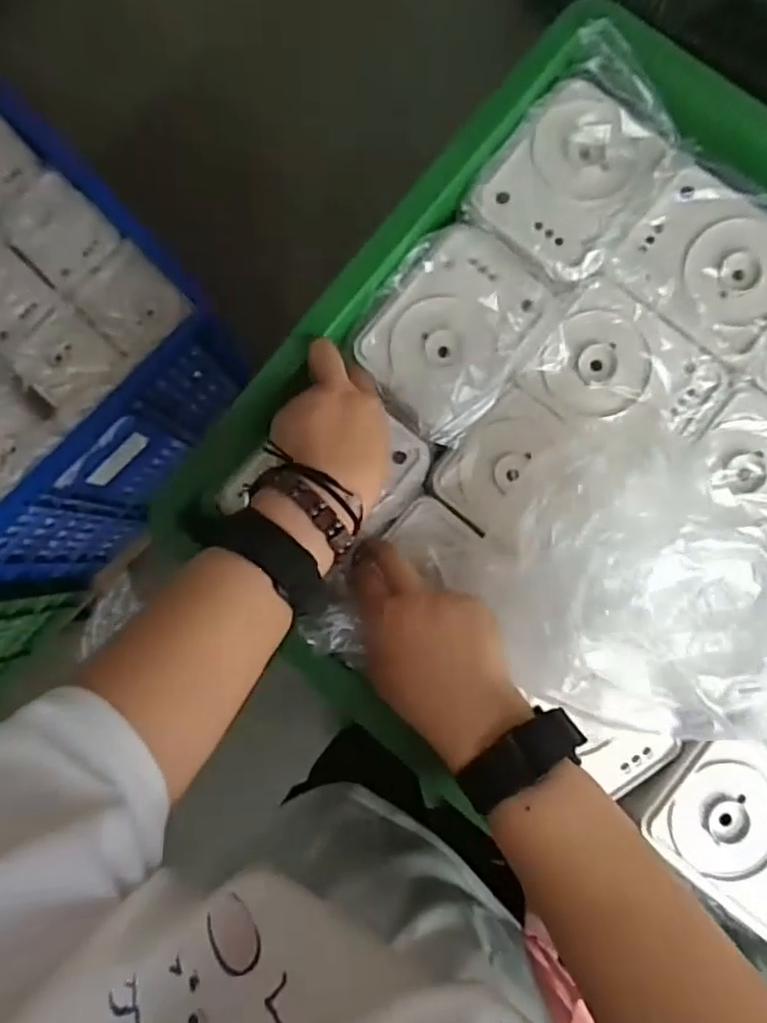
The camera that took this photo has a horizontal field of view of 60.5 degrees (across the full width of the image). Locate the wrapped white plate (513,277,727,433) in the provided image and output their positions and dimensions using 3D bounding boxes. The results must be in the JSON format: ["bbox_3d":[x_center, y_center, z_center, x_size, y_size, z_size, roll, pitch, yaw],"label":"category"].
[{"bbox_3d":[0.169,-0.096,0.461,0.120,0.016,0.095,36,86,4],"label":"wrapped white plate"}]

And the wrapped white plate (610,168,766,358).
[{"bbox_3d":[0.230,-0.174,0.452,0.115,0.017,0.098,37,87,4],"label":"wrapped white plate"}]

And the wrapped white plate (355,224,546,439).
[{"bbox_3d":[0.047,-0.126,0.453,0.101,0.022,0.134,34,86,4],"label":"wrapped white plate"}]

